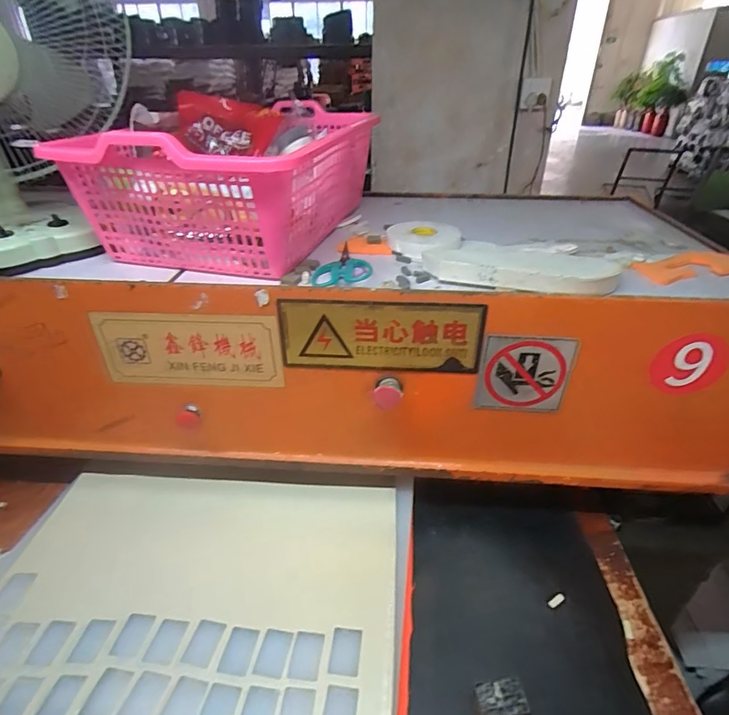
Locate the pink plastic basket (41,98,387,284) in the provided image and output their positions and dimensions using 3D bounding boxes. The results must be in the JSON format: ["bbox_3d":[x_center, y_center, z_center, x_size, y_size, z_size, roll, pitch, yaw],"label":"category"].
[{"bbox_3d":[-0.207,-0.290,0.763,0.347,0.185,0.454,9,34,16],"label":"pink plastic basket"}]

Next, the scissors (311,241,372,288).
[{"bbox_3d":[-0.035,-0.142,0.694,0.085,0.015,0.151,-2,33,-1],"label":"scissors"}]

